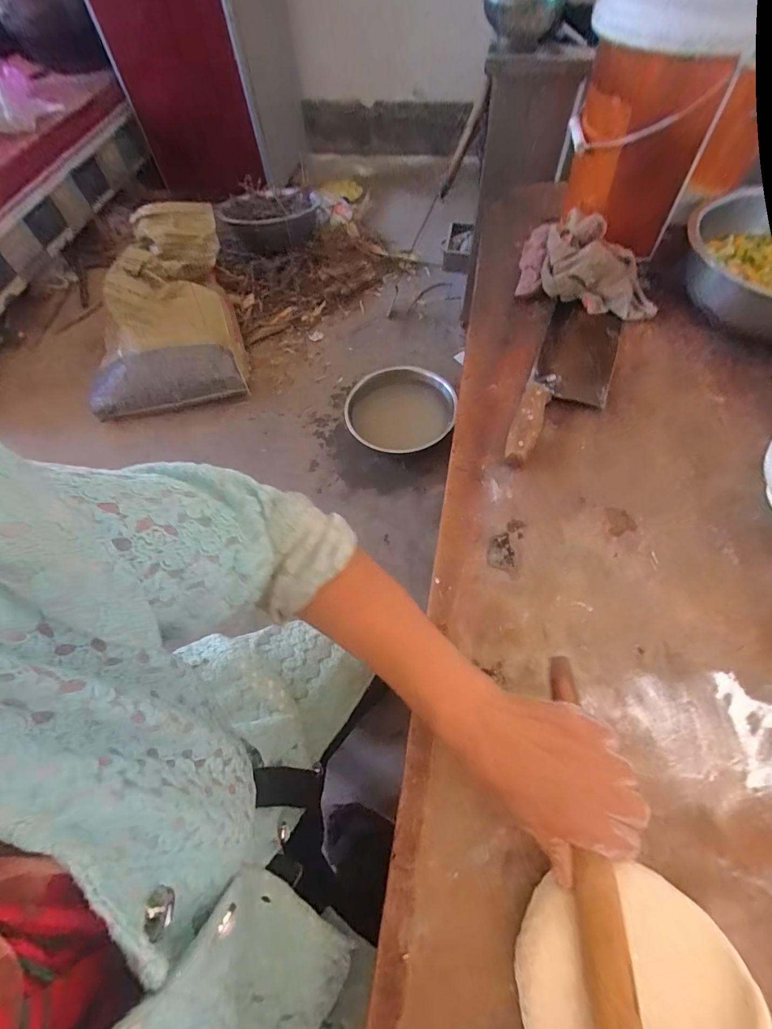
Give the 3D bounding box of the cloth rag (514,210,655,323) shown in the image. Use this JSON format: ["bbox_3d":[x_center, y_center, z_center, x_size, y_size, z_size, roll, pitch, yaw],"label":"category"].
[{"bbox_3d":[0.289,-0.358,0.587,0.198,0.079,0.128,24,65,14],"label":"cloth rag"}]

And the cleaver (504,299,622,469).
[{"bbox_3d":[0.226,-0.163,0.528,0.088,0.027,0.284,19,64,12],"label":"cleaver"}]

